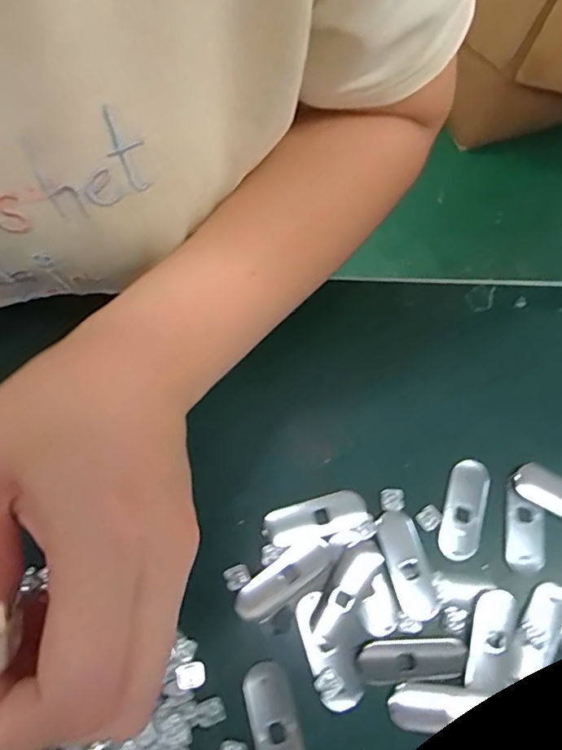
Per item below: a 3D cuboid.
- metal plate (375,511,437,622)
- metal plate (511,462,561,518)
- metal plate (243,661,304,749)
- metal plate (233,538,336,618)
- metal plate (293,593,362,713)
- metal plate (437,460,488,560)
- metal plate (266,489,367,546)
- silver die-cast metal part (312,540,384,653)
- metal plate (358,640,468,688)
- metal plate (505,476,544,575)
[{"bbox_3d":[0.062,0.094,0.264,0.020,0.004,0.050,-12,73,-8],"label":"metal plate"},{"bbox_3d":[0.148,0.065,0.280,0.054,0.004,0.019,31,72,6],"label":"metal plate"},{"bbox_3d":[-0.003,0.155,0.237,0.020,0.004,0.050,-14,74,-9],"label":"metal plate"},{"bbox_3d":[0.002,0.096,0.258,0.053,0.004,0.017,-32,77,-14],"label":"metal plate"},{"bbox_3d":[0.021,0.128,0.248,0.019,0.004,0.050,-19,74,-10],"label":"metal plate"},{"bbox_3d":[0.095,0.068,0.275,0.020,0.004,0.050,17,71,1],"label":"metal plate"},{"bbox_3d":[0.018,0.071,0.268,0.050,0.004,0.018,-15,74,-9],"label":"metal plate"},{"bbox_3d":[0.030,0.104,0.257,0.016,0.004,0.053,34,73,7],"label":"silver die-cast metal part"},{"bbox_3d":[0.061,0.134,0.251,0.050,0.004,0.018,-2,72,-5],"label":"metal plate"},{"bbox_3d":[0.125,0.079,0.276,0.019,0.004,0.045,9,71,-2],"label":"metal plate"}]

